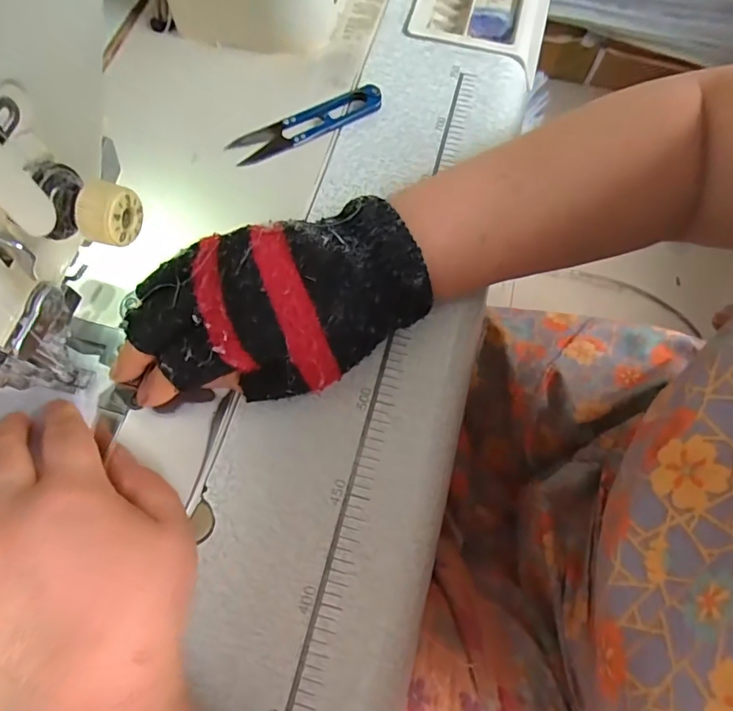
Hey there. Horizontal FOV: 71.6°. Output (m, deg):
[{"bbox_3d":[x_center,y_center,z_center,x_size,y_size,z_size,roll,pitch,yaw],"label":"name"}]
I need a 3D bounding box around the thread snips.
[{"bbox_3d":[-0.039,-0.152,0.334,0.103,0.012,0.023,-24,70,-9],"label":"thread snips"}]

